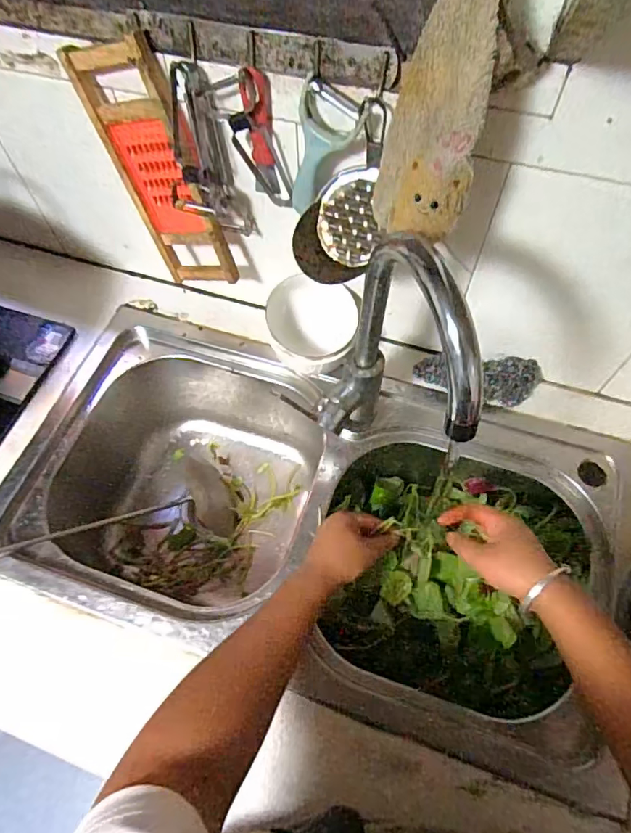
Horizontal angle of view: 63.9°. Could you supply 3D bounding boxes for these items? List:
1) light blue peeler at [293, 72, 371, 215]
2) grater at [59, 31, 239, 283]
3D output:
[{"bbox_3d":[0.003,-0.246,0.479,0.056,0.127,0.030,45,65,6],"label":"light blue peeler"},{"bbox_3d":[-0.157,-0.259,0.555,0.098,0.262,0.031,10,55,24],"label":"grater"}]

